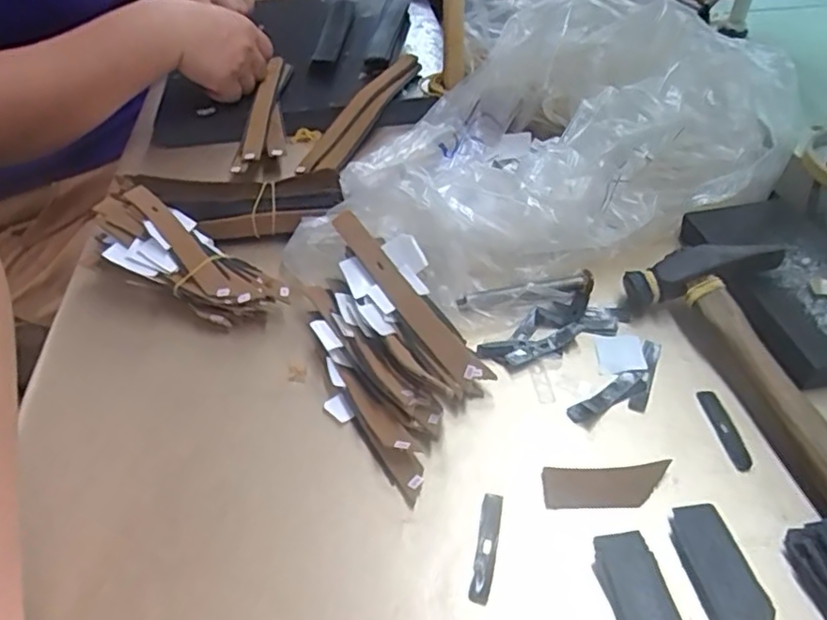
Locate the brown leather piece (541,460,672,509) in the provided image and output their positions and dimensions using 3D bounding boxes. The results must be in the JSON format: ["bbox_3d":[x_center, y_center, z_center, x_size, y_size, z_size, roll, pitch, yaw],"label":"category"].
[{"bbox_3d":[0.102,0.093,0.333,0.064,0.005,0.023,-1,45,3],"label":"brown leather piece"}]

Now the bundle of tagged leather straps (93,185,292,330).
[{"bbox_3d":[-0.163,-0.035,0.438,0.153,0.026,0.052,32,54,12],"label":"bundle of tagged leather straps"}]

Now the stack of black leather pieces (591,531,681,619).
[{"bbox_3d":[0.104,0.137,0.284,0.028,0.009,0.076,-9,45,-5],"label":"stack of black leather pieces"}]

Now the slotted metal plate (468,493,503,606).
[{"bbox_3d":[0.036,0.117,0.313,0.010,0.004,0.054,7,46,11],"label":"slotted metal plate"}]

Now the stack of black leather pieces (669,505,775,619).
[{"bbox_3d":[0.146,0.129,0.291,0.034,0.004,0.082,-10,45,-5],"label":"stack of black leather pieces"}]

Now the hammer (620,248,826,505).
[{"bbox_3d":[0.213,0.037,0.355,0.088,0.040,0.212,-16,46,-11],"label":"hammer"}]

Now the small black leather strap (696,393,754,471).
[{"bbox_3d":[0.176,0.068,0.360,0.012,0.004,0.051,-7,45,-3],"label":"small black leather strap"}]

